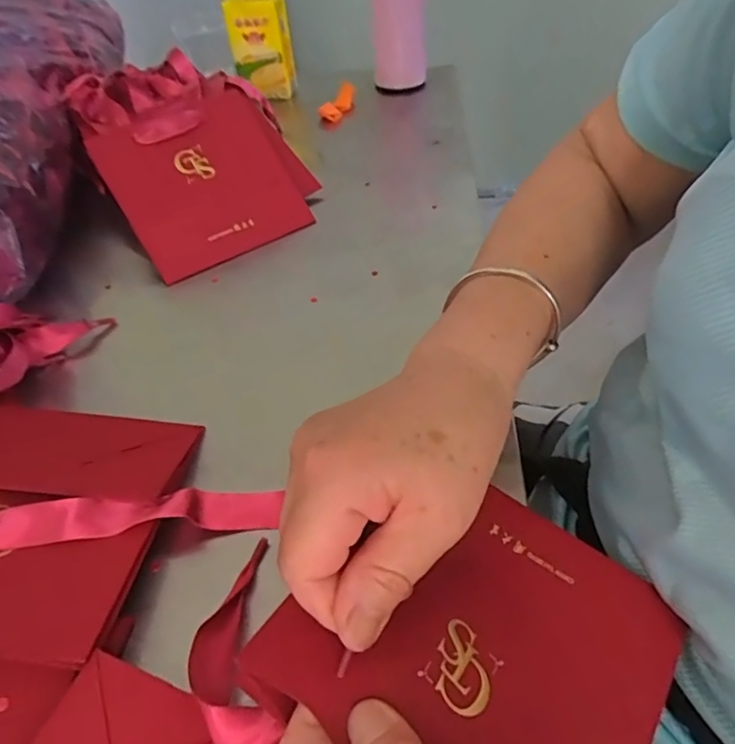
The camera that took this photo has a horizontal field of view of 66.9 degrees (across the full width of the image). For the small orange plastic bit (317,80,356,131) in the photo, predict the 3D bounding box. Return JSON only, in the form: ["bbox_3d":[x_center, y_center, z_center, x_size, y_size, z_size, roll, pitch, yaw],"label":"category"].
[{"bbox_3d":[-0.033,-0.325,0.668,0.030,0.020,0.082,15,63,20],"label":"small orange plastic bit"}]

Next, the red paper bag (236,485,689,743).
[{"bbox_3d":[0.049,0.103,0.223,0.132,0.014,0.135,34,45,18],"label":"red paper bag"}]

